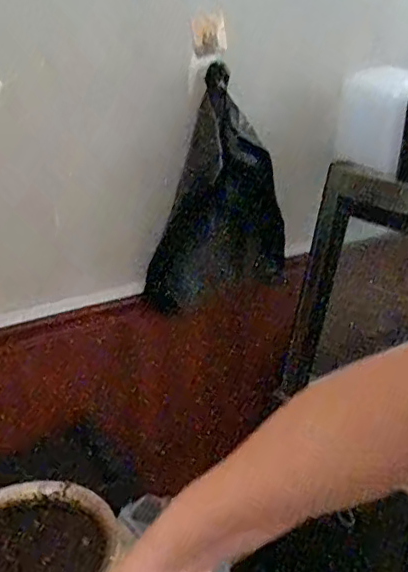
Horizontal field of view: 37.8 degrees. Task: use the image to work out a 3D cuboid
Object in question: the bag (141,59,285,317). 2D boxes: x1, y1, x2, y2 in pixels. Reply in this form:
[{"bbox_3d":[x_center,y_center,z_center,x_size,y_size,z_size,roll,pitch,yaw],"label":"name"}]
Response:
[{"bbox_3d":[0.037,-0.165,1.150,0.241,0.411,0.116,3,24,7],"label":"bag"}]

